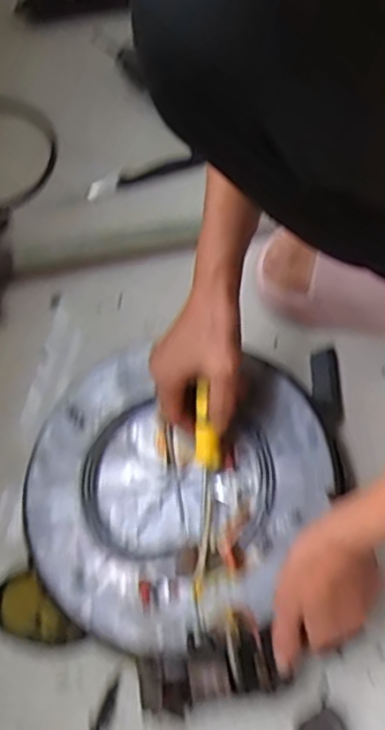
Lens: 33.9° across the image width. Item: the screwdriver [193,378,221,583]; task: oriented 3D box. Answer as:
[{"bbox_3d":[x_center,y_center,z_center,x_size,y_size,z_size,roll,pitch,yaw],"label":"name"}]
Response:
[{"bbox_3d":[0.011,0.090,0.505,0.020,0.029,0.144,1,88,3],"label":"screwdriver"}]

